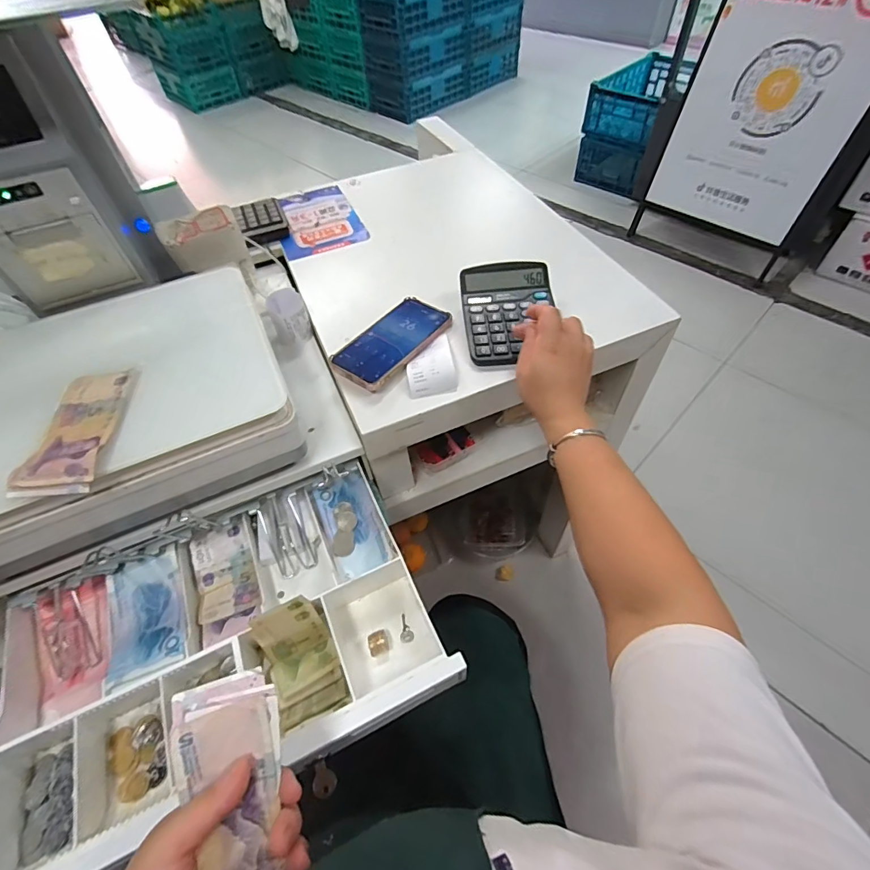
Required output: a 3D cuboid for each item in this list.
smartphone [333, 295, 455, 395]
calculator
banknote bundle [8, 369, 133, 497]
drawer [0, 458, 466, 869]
[{"bbox_3d":[-0.050,-0.117,0.549,0.072,0.014,0.158,30,61,23],"label":"smartphone"},{"bbox_3d":[0.095,-0.155,0.556,0.113,0.039,0.143,-4,54,1],"label":"calculator"},{"bbox_3d":[-0.311,-0.007,0.389,0.062,0.015,0.125,-7,54,-1],"label":"banknote bundle"},{"bbox_3d":[-0.208,0.200,0.433,0.377,0.058,0.260,-24,56,-13],"label":"drawer"}]

